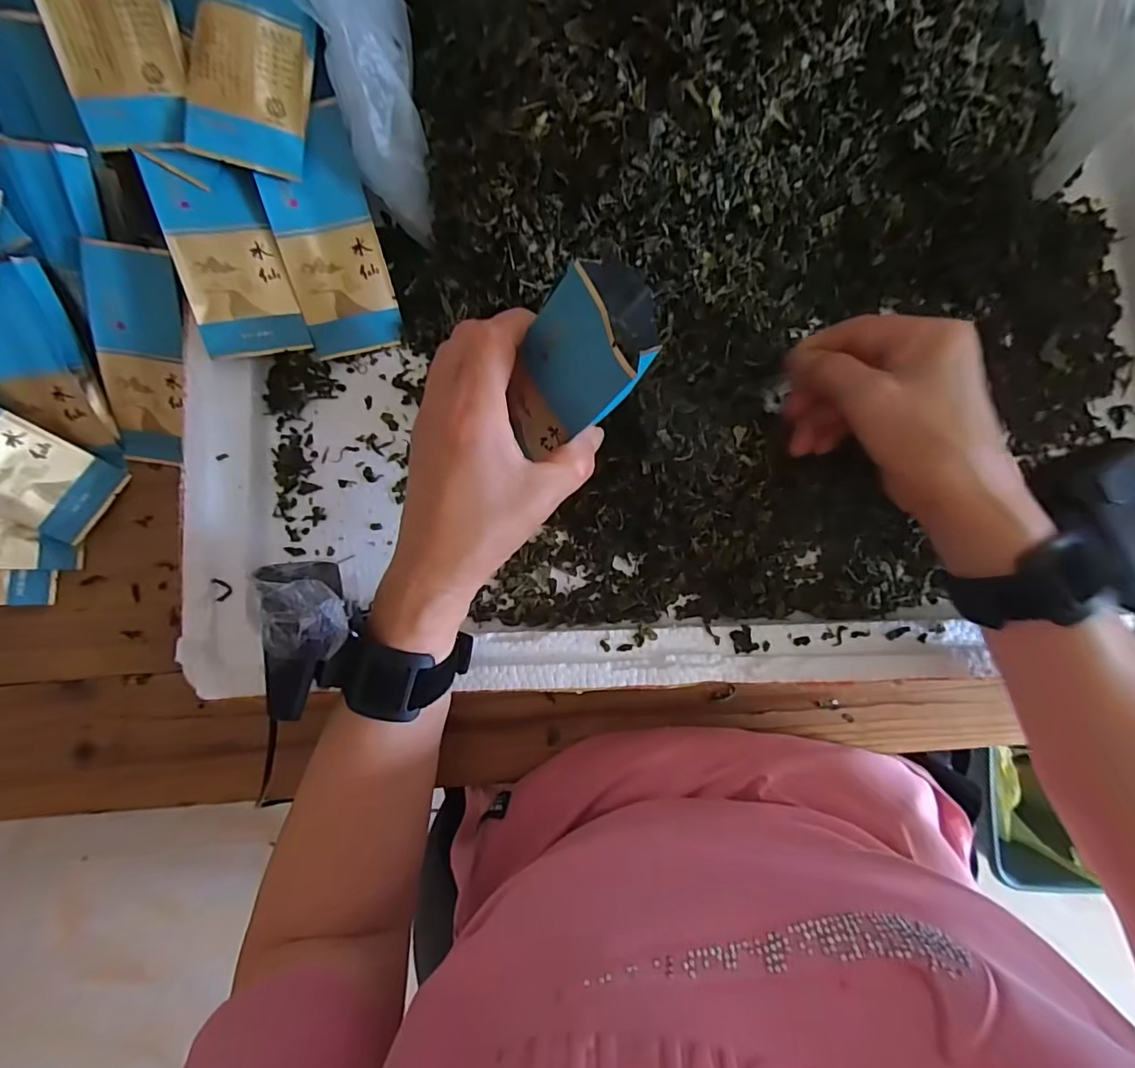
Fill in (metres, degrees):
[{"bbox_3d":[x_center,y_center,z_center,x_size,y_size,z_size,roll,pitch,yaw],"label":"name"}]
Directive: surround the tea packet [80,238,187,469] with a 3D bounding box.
[{"bbox_3d":[-0.262,-0.107,0.325,0.047,0.013,0.126,8,109,0],"label":"tea packet"}]

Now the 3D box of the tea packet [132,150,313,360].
[{"bbox_3d":[-0.191,-0.157,0.299,0.053,0.010,0.105,-20,103,-24],"label":"tea packet"}]

